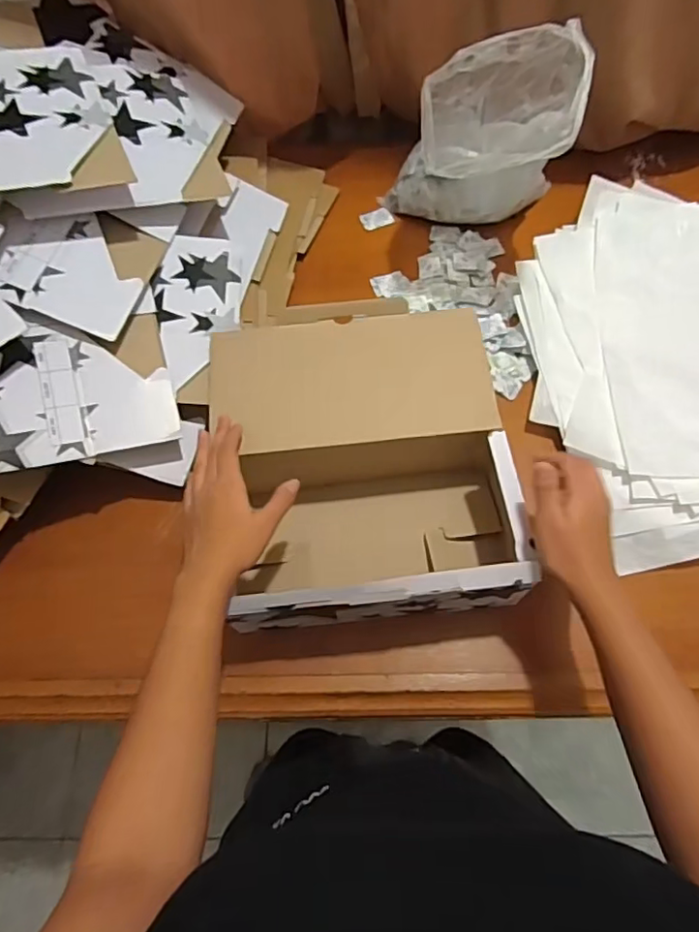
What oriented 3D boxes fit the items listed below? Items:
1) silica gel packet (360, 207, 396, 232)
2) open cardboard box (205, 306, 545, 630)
[{"bbox_3d":[0.036,-0.335,0.790,0.041,0.006,0.033,-22,67,-7],"label":"silica gel packet"},{"bbox_3d":[0.012,0.003,0.591,0.268,0.111,0.287,-7,66,0],"label":"open cardboard box"}]

